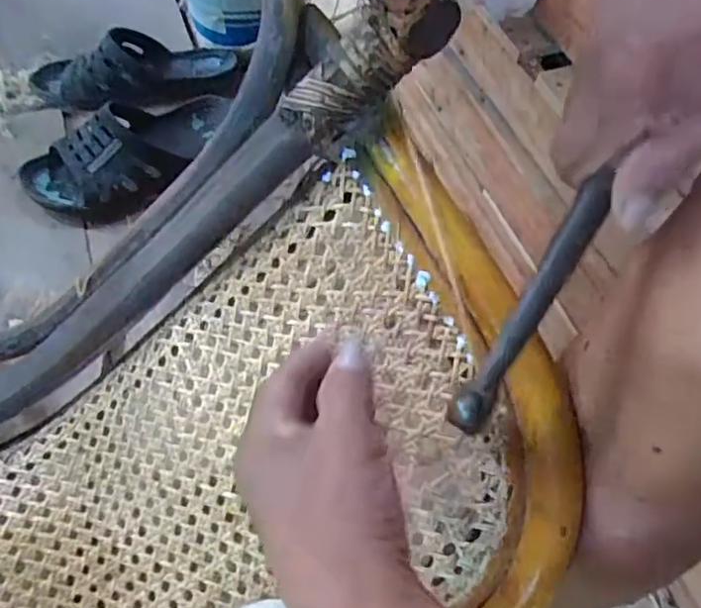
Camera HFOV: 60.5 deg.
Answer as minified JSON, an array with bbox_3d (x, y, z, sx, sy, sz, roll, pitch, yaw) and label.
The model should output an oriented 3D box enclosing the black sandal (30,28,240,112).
[{"bbox_3d":[-0.262,-0.291,0.739,0.244,0.071,0.105,-3,62,-4],"label":"black sandal"}]

